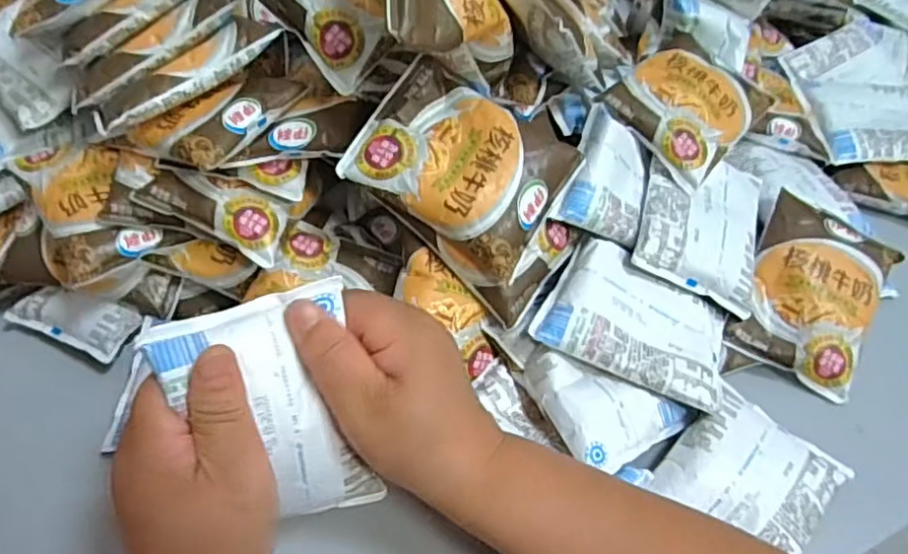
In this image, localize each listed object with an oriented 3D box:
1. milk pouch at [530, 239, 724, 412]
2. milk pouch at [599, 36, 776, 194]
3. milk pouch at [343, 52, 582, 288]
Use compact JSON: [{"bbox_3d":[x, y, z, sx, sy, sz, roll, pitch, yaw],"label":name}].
[{"bbox_3d":[0.123,0.030,0.429,0.123,0.016,0.082,26,61,-4],"label":"milk pouch"},{"bbox_3d":[0.174,-0.131,0.483,0.094,0.023,0.115,45,66,6],"label":"milk pouch"},{"bbox_3d":[0.006,-0.071,0.414,0.124,0.029,0.100,33,76,4],"label":"milk pouch"}]

